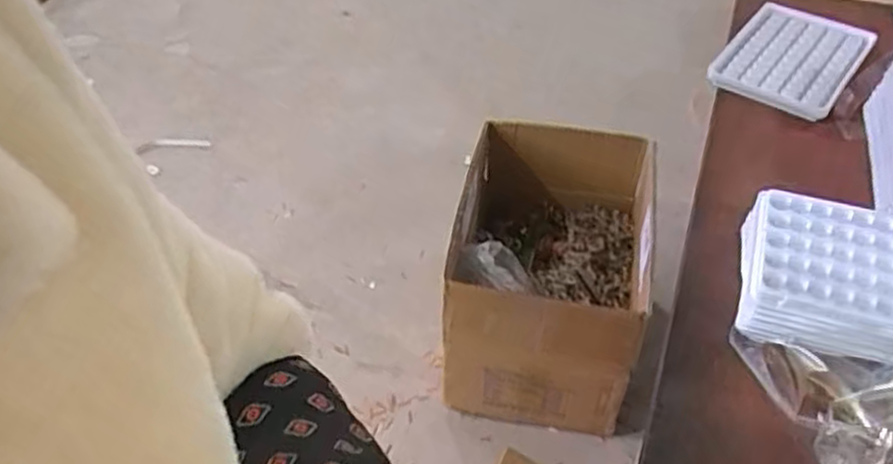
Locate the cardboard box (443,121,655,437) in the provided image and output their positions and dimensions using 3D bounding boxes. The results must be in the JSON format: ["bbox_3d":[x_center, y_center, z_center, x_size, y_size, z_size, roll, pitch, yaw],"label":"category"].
[{"bbox_3d":[0.171,0.058,1.191,0.288,0.268,0.419,6,47,9],"label":"cardboard box"}]

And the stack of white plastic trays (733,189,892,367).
[{"bbox_3d":[0.242,0.029,0.424,0.128,0.035,0.098,13,48,15],"label":"stack of white plastic trays"}]

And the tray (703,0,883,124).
[{"bbox_3d":[0.285,-0.146,0.599,0.093,0.017,0.133,28,54,24],"label":"tray"}]

